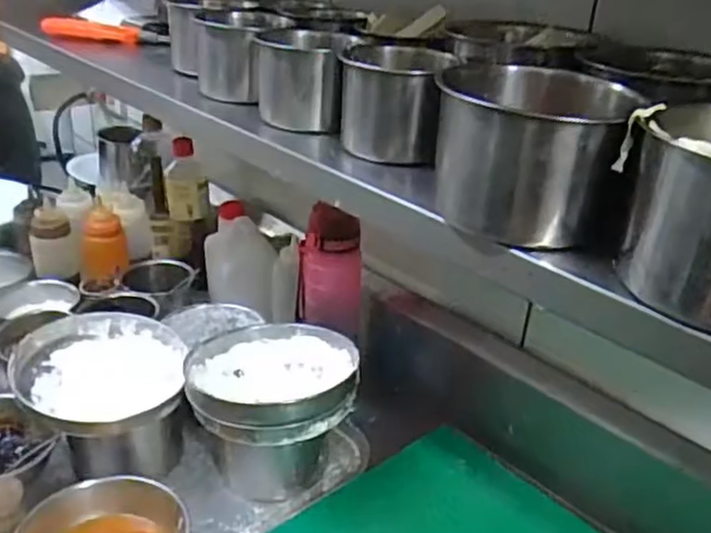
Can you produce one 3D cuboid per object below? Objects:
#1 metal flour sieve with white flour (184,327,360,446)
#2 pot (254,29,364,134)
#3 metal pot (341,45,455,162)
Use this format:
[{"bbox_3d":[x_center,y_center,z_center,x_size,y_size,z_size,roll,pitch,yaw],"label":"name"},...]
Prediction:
[{"bbox_3d":[-0.101,0.137,0.840,0.194,0.050,0.185,4,28,0],"label":"metal flour sieve with white flour"},{"bbox_3d":[-0.052,-0.198,0.735,0.099,0.084,0.083,0,28,-8],"label":"pot"},{"bbox_3d":[0.037,-0.163,0.677,0.100,0.089,0.108,2,28,-4],"label":"metal pot"}]

